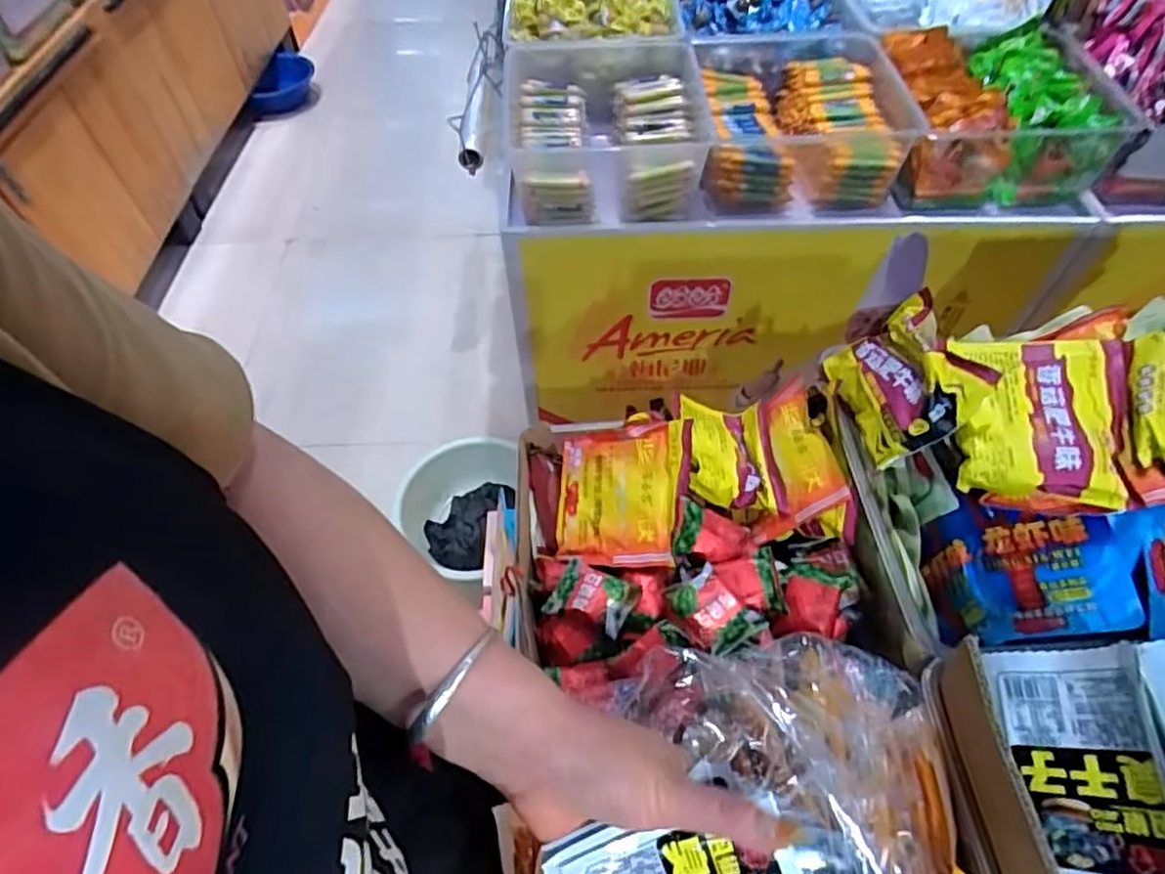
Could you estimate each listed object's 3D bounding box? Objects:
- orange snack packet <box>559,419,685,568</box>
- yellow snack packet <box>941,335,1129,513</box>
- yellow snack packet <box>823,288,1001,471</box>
[{"bbox_3d":[0.030,0.054,0.609,0.122,0.018,0.131,-8,65,27],"label":"orange snack packet"},{"bbox_3d":[0.342,-0.017,0.495,0.107,0.021,0.132,8,62,19],"label":"yellow snack packet"},{"bbox_3d":[0.263,-0.047,0.533,0.056,0.103,0.121,17,45,-29],"label":"yellow snack packet"}]

